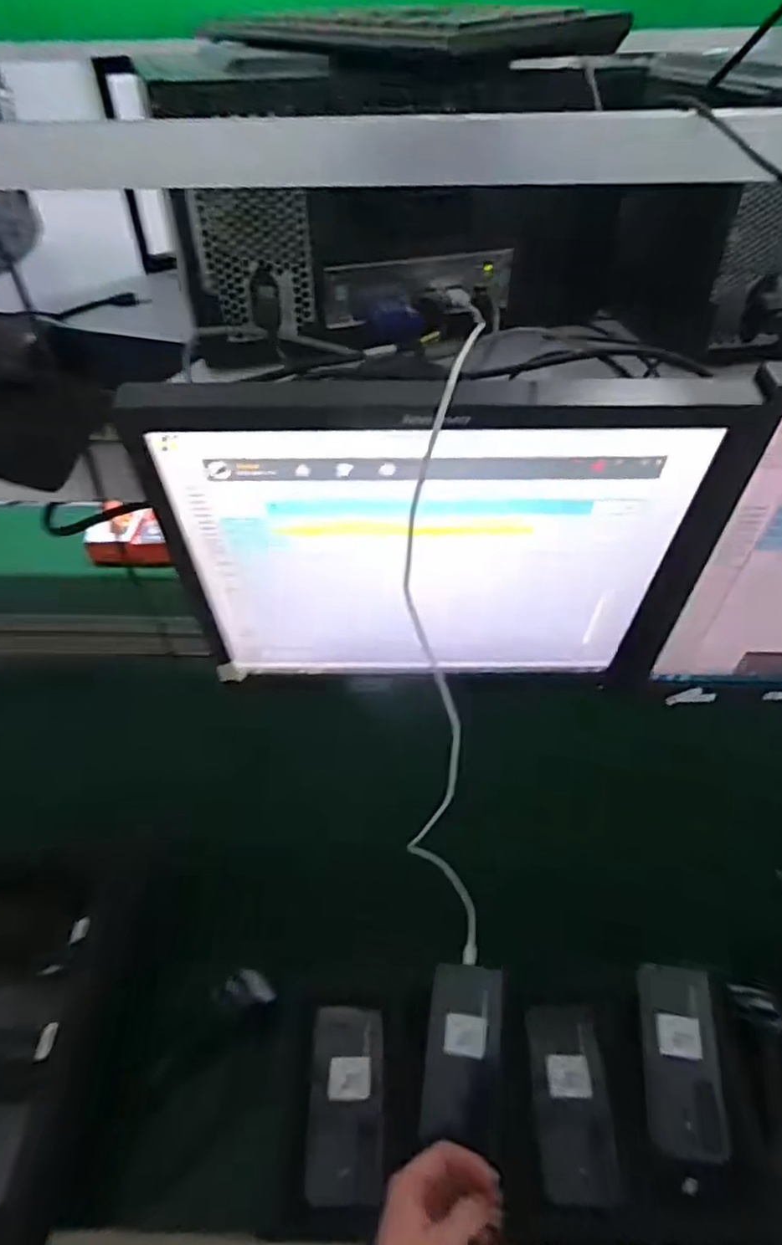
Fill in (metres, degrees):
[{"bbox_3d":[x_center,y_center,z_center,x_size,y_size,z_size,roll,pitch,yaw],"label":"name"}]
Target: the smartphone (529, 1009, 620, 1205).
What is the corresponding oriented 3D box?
[{"bbox_3d":[0.181,0.476,0.635,0.073,0.004,0.157,1,52,2],"label":"smartphone"}]

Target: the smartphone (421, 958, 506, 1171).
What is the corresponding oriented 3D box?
[{"bbox_3d":[0.076,0.444,0.658,0.073,0.008,0.155,6,55,6],"label":"smartphone"}]

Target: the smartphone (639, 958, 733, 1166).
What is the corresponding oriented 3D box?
[{"bbox_3d":[0.303,0.451,0.658,0.075,0.015,0.163,5,56,6],"label":"smartphone"}]

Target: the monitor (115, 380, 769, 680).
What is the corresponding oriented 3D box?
[{"bbox_3d":[0.032,-0.044,0.477,0.369,0.279,0.070,0,43,0],"label":"monitor"}]

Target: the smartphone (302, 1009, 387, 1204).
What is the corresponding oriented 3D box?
[{"bbox_3d":[-0.045,0.484,0.646,0.074,0.014,0.160,0,43,0],"label":"smartphone"}]

